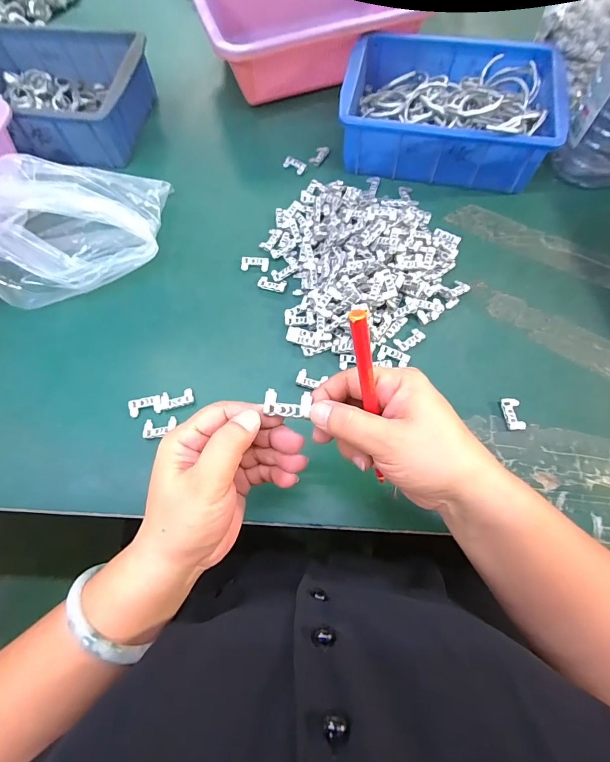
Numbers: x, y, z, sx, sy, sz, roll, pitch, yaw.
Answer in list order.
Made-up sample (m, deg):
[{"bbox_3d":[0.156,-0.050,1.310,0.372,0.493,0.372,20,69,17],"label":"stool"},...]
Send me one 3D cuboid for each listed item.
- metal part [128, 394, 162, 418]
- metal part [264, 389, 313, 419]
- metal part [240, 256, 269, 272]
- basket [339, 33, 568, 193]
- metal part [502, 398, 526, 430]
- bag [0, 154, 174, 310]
[{"bbox_3d":[-0.152,0.024,0.361,0.030,0.007,0.017,-11,68,-3],"label":"metal part"},{"bbox_3d":[-0.011,0.014,0.240,0.030,0.005,0.016,10,68,-1],"label":"metal part"},{"bbox_3d":[-0.056,-0.133,0.426,0.031,0.007,0.017,2,68,2],"label":"metal part"},{"bbox_3d":[0.171,-0.338,0.464,0.242,0.067,0.187,11,69,6],"label":"basket"},{"bbox_3d":[0.194,0.030,0.350,0.018,0.006,0.030,-9,68,-2],"label":"metal part"},{"bbox_3d":[-0.253,-0.171,0.400,0.197,0.091,0.143,-12,68,-4],"label":"bag"}]

